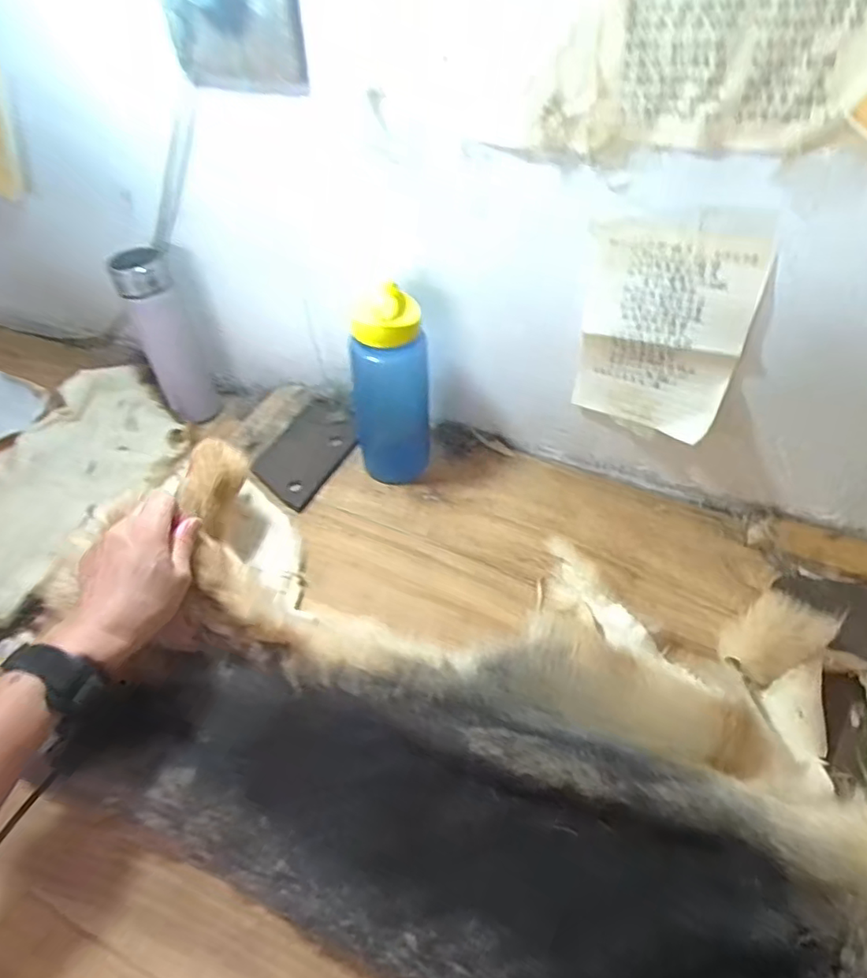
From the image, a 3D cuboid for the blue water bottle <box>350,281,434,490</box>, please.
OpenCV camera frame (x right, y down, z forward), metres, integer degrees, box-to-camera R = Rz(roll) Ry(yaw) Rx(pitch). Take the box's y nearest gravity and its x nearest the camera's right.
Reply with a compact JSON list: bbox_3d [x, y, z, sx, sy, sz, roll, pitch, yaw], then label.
[{"bbox_3d":[-0.045,-0.113,0.660,0.080,0.216,0.088,2,47,4],"label":"blue water bottle"}]

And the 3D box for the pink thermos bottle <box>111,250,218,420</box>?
[{"bbox_3d":[-0.337,-0.180,0.784,0.072,0.249,0.066,-22,52,-14],"label":"pink thermos bottle"}]

